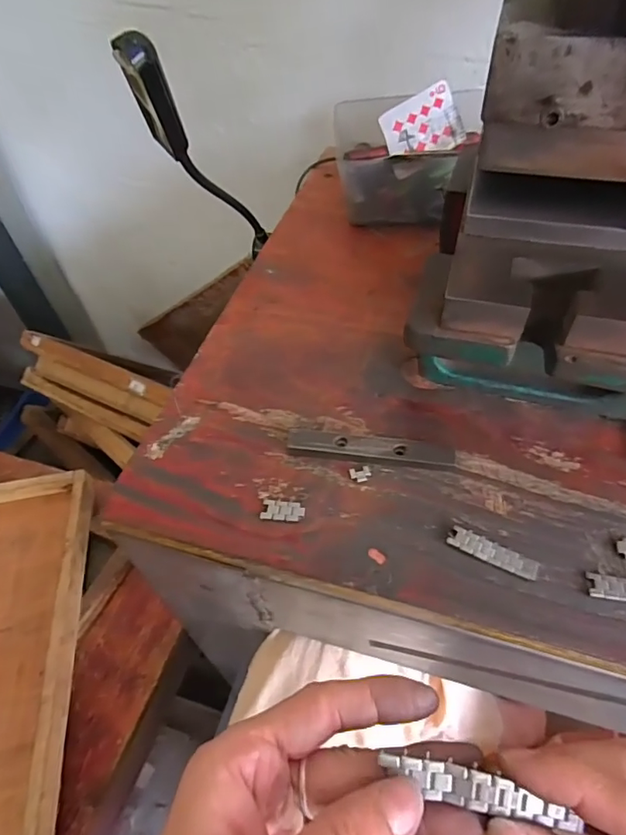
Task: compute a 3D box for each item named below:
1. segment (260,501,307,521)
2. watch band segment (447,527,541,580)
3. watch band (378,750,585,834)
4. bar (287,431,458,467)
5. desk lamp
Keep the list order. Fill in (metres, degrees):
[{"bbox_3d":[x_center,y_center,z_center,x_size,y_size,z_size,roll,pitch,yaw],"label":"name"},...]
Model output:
[{"bbox_3d":[-0.017,0.054,0.296,0.025,0.004,0.012,3,52,7],"label":"segment"},{"bbox_3d":[0.096,0.072,0.271,0.046,0.004,0.012,21,56,20],"label":"watch band segment"},{"bbox_3d":[0.053,0.119,0.164,0.059,0.007,0.011,14,55,5],"label":"watch band"},{"bbox_3d":[0.036,0.019,0.318,0.101,0.009,0.016,6,52,9],"label":"bar"},{"bbox_3d":[-0.074,-0.177,0.386,0.026,0.280,0.028,1,91,7],"label":"desk lamp"}]

